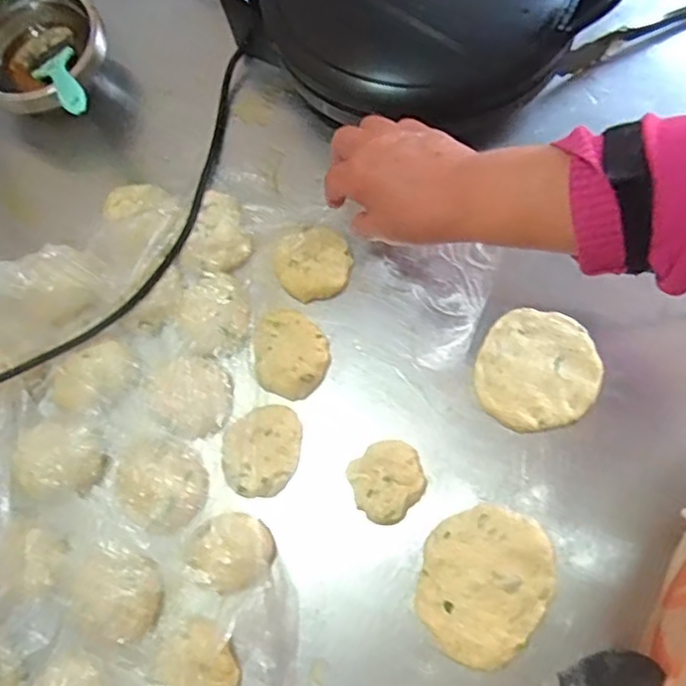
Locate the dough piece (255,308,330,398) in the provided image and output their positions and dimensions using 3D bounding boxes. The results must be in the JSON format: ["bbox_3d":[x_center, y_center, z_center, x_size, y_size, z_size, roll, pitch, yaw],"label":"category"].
[{"bbox_3d":[-0.043,0.007,0.546,0.060,0.012,0.076,-2,76,2],"label":"dough piece"}]

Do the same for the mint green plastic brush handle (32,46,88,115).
[{"bbox_3d":[-0.243,-0.228,0.566,0.041,0.012,0.131,-33,49,-6],"label":"mint green plastic brush handle"}]

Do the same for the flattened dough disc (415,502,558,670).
[{"bbox_3d":[0.109,0.185,0.500,0.096,0.018,0.113,12,76,5],"label":"flattened dough disc"}]

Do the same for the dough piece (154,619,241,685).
[{"bbox_3d":[-0.109,0.246,0.485,0.057,0.018,0.066,-24,76,-4],"label":"dough piece"}]

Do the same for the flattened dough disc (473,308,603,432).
[{"bbox_3d":[0.159,0.022,0.530,0.095,0.014,0.097,0,76,2],"label":"flattened dough disc"}]

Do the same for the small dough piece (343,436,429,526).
[{"bbox_3d":[0.035,0.107,0.505,0.058,0.013,0.056,0,76,2],"label":"small dough piece"}]

